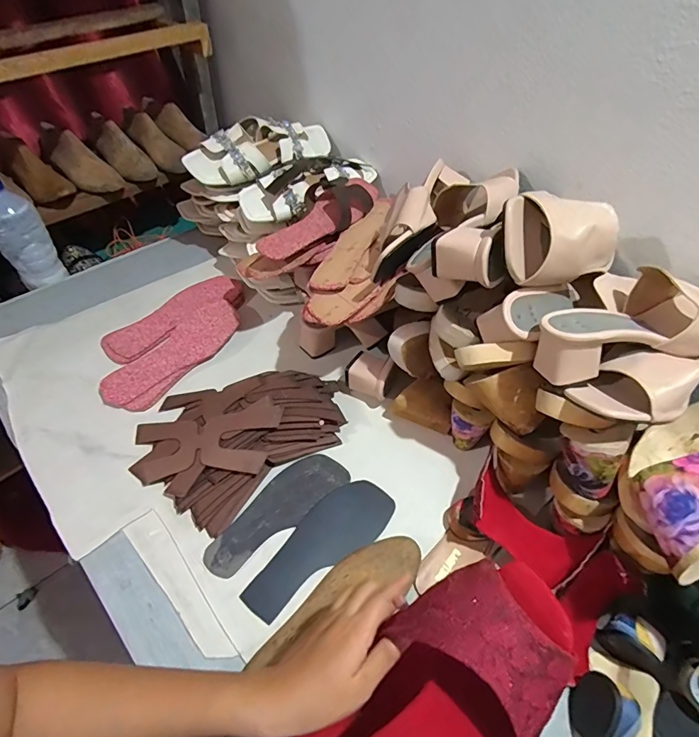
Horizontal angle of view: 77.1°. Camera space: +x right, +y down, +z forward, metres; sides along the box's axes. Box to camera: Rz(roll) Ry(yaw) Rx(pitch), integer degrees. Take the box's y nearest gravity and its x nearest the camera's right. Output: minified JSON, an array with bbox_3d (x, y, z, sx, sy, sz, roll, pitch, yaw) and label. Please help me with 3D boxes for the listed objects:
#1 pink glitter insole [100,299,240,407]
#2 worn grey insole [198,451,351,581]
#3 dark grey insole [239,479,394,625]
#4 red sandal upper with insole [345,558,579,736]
[{"bbox_3d":[-0.273,-0.025,0.697,0.080,0.021,0.242,33,58,21],"label":"pink glitter insole"},{"bbox_3d":[-0.095,0.178,0.564,0.199,0.007,0.065,-33,60,-25],"label":"worn grey insole"},{"bbox_3d":[-0.038,0.213,0.543,0.204,0.004,0.076,-31,59,-24],"label":"dark grey insole"},{"bbox_3d":[0.058,0.239,0.306,0.230,0.040,0.097,-47,64,-2],"label":"red sandal upper with insole"}]

